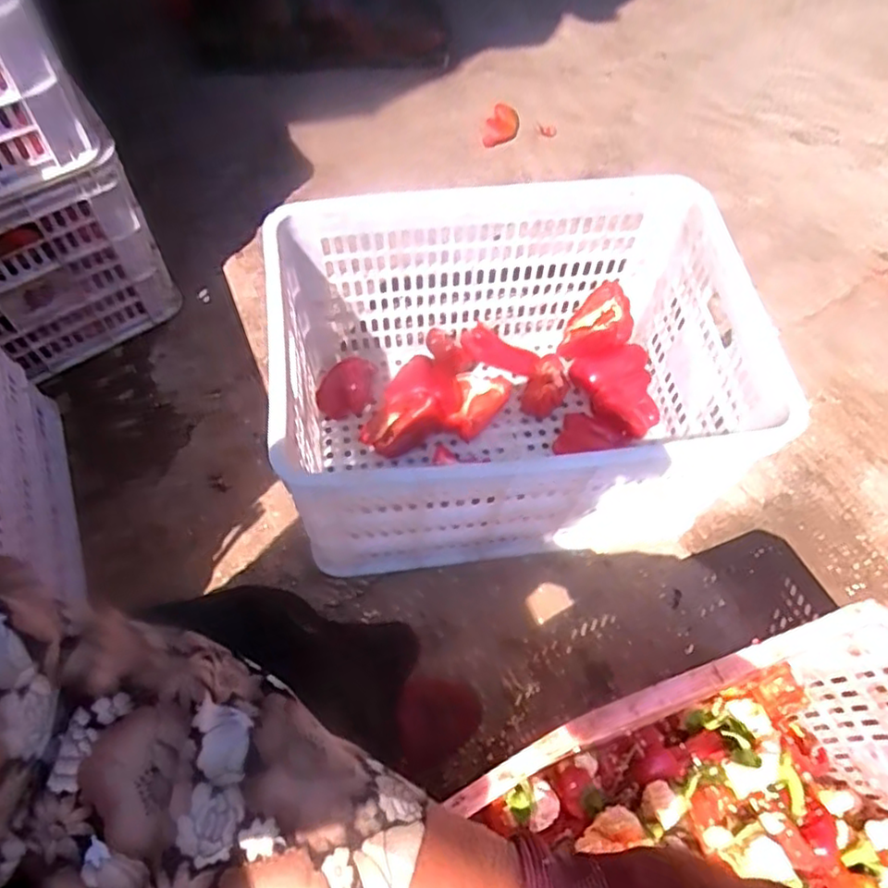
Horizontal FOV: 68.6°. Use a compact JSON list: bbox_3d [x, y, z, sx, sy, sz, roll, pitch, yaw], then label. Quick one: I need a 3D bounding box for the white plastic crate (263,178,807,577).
[{"bbox_3d":[0.080,-0.076,0.851,0.535,0.309,0.390,-6,61,-3],"label":"white plastic crate"}]

